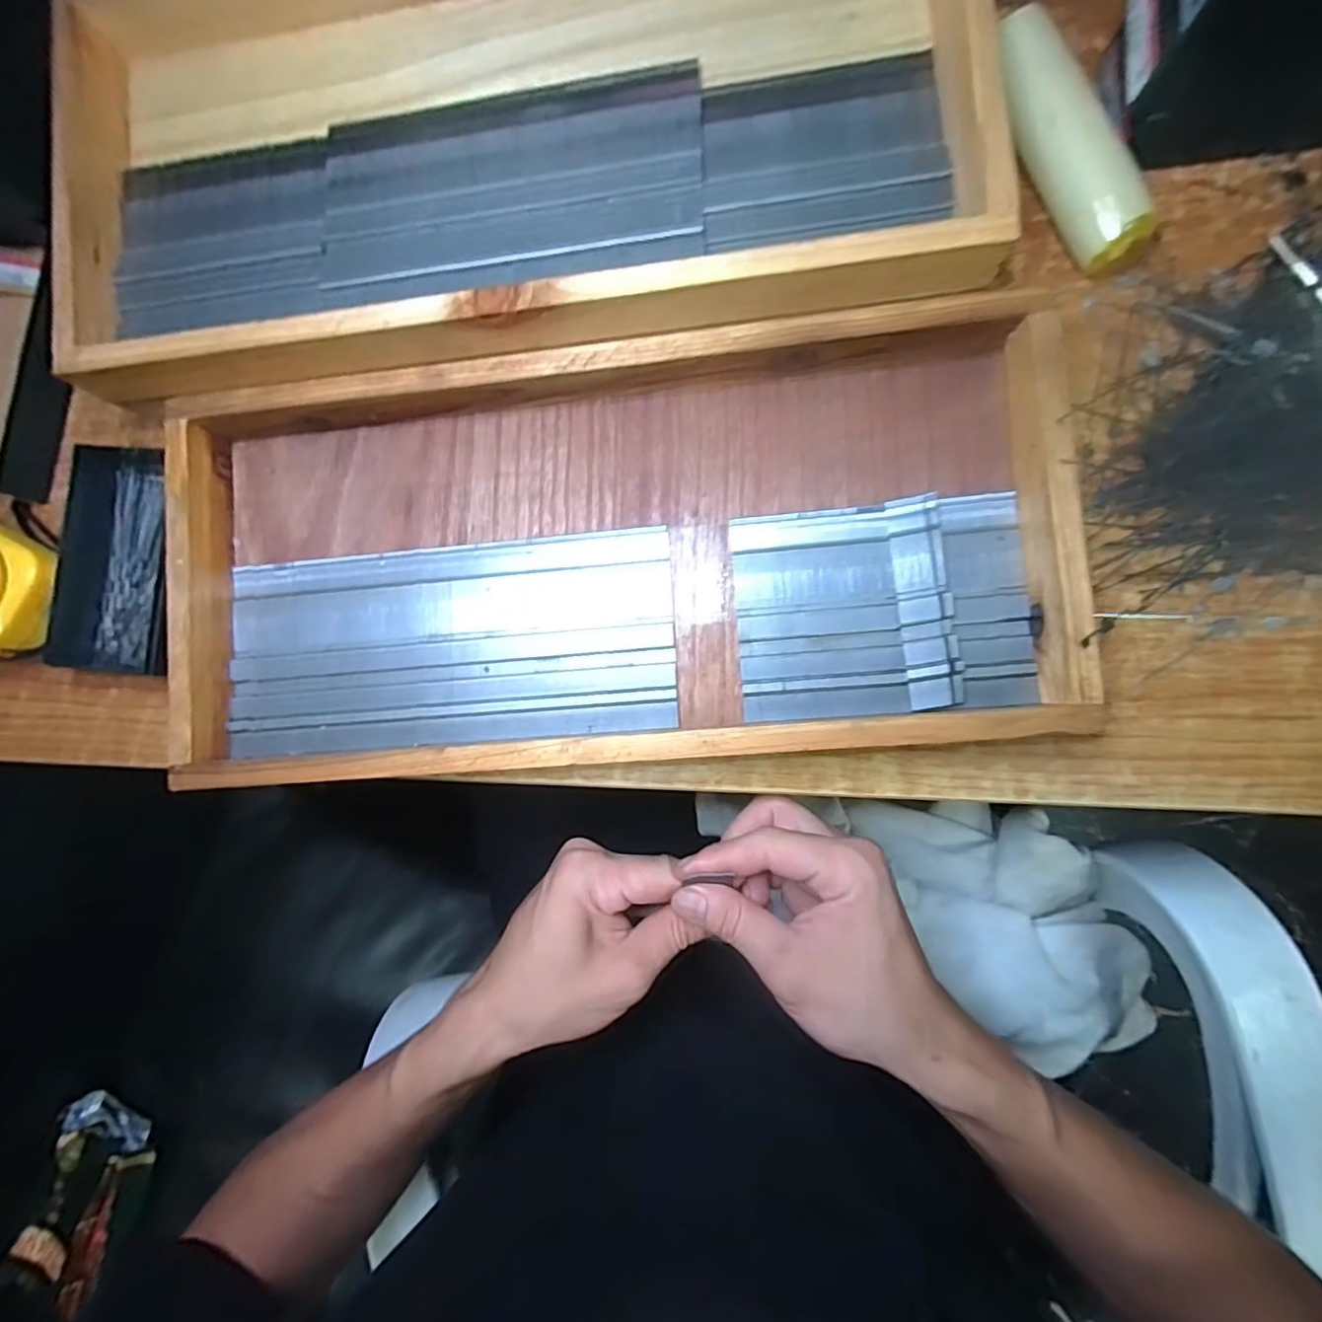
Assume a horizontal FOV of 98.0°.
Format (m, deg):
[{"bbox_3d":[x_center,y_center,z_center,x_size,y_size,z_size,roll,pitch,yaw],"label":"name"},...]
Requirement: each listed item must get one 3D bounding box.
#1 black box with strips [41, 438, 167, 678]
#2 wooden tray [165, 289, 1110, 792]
[{"bbox_3d":[-0.299,-0.056,0.317,0.038,0.030,0.123,5,87,6],"label":"black box with strips"},{"bbox_3d":[-0.031,-0.047,0.283,0.422,0.032,0.195,-6,86,5],"label":"wooden tray"}]

